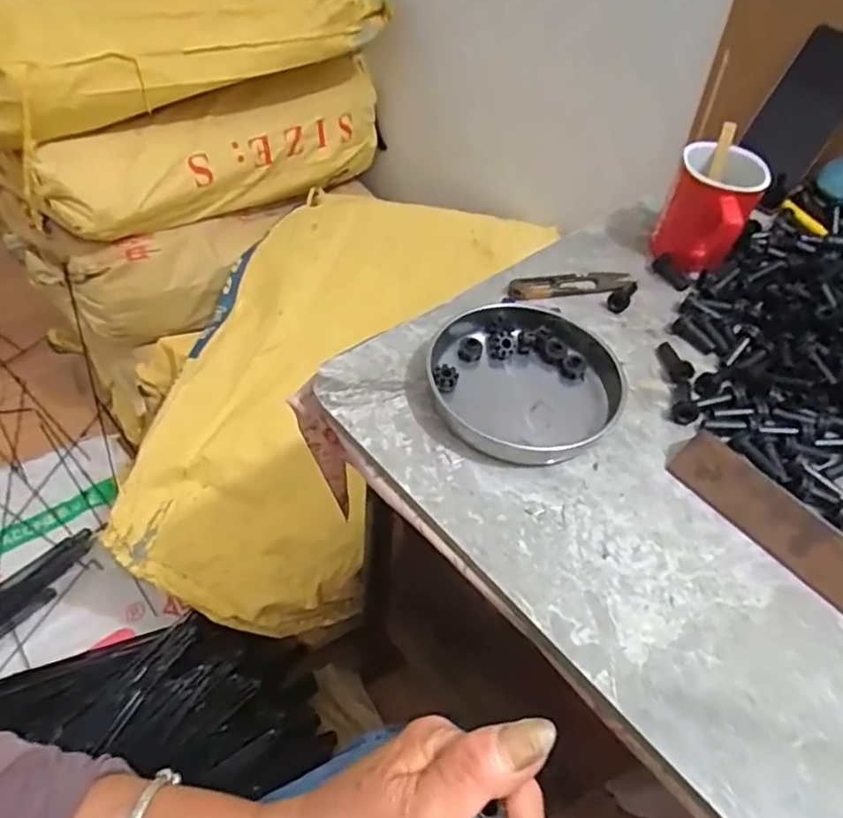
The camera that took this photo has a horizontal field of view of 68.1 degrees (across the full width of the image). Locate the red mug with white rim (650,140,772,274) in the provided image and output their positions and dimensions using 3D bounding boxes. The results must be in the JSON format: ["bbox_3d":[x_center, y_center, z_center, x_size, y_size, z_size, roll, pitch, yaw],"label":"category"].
[{"bbox_3d":[0.252,-0.175,0.553,0.071,0.079,0.107,22,52,12],"label":"red mug with white rim"}]

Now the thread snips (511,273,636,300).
[{"bbox_3d":[0.131,-0.110,0.548,0.113,0.011,0.028,-9,52,-13],"label":"thread snips"}]

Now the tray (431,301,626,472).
[{"bbox_3d":[0.078,-0.028,0.463,0.141,0.021,0.145,3,50,-3],"label":"tray"}]

